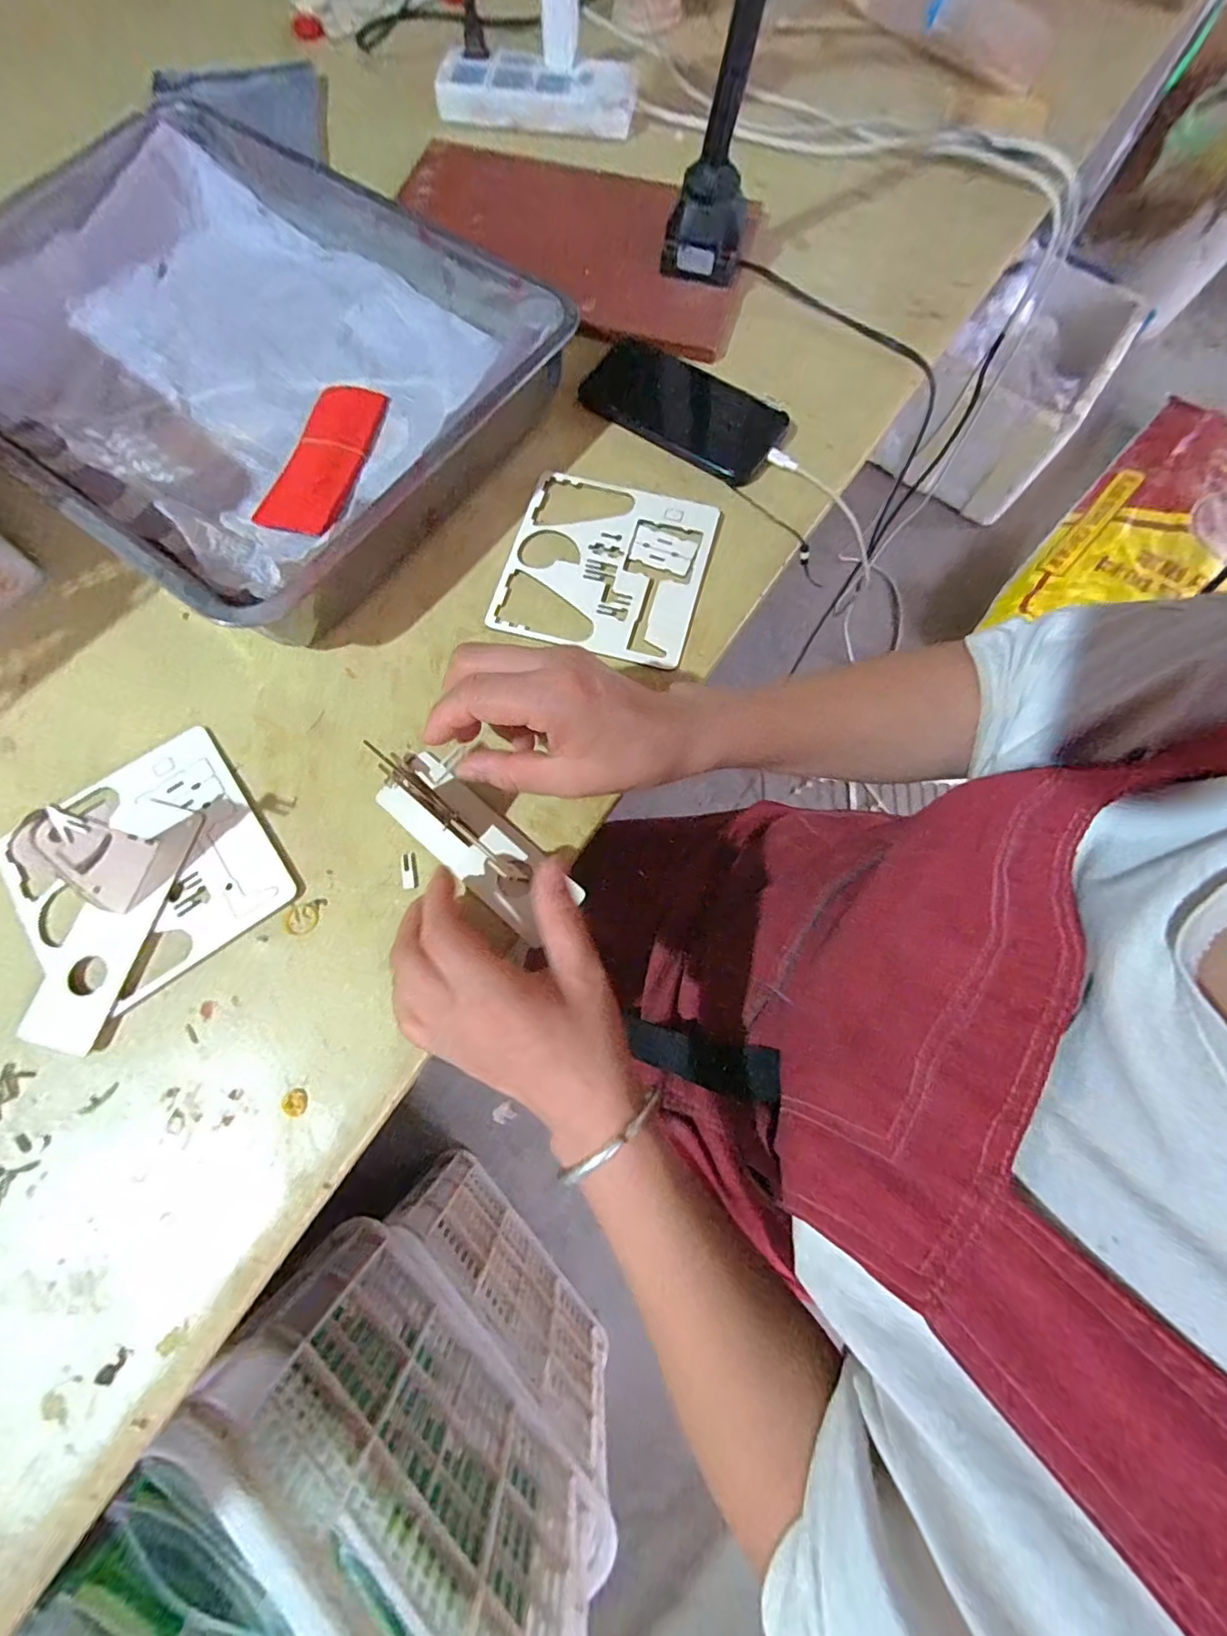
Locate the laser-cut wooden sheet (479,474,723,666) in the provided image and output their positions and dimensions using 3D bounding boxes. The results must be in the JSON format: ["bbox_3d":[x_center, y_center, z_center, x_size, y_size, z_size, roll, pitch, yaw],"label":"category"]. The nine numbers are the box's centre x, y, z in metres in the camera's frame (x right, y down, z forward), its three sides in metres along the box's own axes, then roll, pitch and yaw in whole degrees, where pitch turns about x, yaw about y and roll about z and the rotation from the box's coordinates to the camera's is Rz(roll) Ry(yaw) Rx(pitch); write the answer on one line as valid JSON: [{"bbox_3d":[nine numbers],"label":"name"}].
[{"bbox_3d":[-0.005,-0.186,0.409,0.141,0.004,0.142,15,75,4],"label":"laser-cut wooden sheet"}]

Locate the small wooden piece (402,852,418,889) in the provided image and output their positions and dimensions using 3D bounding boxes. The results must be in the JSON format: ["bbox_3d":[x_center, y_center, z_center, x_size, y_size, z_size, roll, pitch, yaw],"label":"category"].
[{"bbox_3d":[-0.128,0.033,0.349,0.008,0.005,0.023,-11,74,-4],"label":"small wooden piece"}]

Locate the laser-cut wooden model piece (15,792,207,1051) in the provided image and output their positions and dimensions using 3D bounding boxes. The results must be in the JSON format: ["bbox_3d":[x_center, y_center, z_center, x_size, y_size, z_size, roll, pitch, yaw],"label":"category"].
[{"bbox_3d":[-0.298,0.061,0.332,0.046,0.005,0.146,13,74,3],"label":"laser-cut wooden model piece"}]

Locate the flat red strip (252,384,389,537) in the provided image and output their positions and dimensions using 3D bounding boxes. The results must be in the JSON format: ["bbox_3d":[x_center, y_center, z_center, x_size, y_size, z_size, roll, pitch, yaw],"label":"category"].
[{"bbox_3d":[-0.221,-0.278,0.426,0.060,0.007,0.146,11,74,2],"label":"flat red strip"}]

